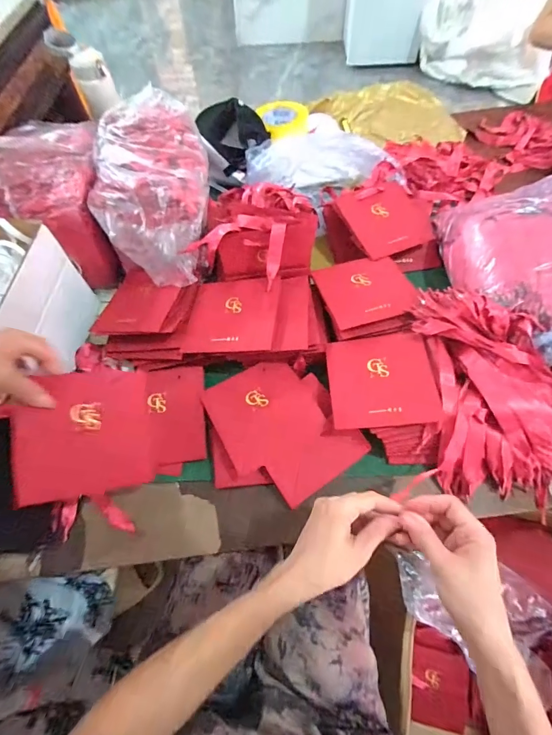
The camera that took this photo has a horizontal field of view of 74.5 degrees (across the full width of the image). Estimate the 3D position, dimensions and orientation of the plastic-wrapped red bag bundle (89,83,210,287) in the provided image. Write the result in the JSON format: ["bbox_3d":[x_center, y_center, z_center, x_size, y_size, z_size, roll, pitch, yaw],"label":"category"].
[{"bbox_3d":[-0.199,-0.301,0.592,0.171,0.101,0.345,-9,77,-3],"label":"plastic-wrapped red bag bundle"}]

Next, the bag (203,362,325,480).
[{"bbox_3d":[-0.019,0.061,0.521,0.143,0.004,0.141,-25,64,-11],"label":"bag"}]

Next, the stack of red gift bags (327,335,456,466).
[{"bbox_3d":[0.159,0.042,0.516,0.160,0.059,0.170,-1,62,2],"label":"stack of red gift bags"}]

